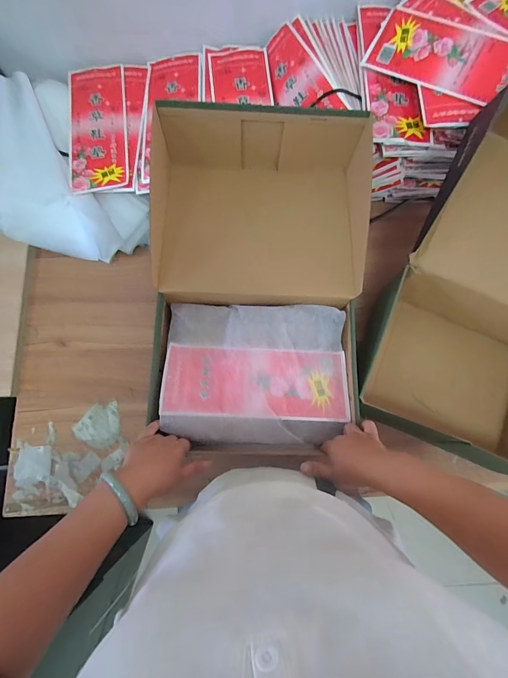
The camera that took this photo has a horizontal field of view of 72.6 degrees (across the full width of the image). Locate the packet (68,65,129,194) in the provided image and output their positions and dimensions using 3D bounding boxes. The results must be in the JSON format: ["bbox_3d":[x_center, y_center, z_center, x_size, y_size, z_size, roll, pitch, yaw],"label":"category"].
[{"bbox_3d":[-0.320,-0.441,0.708,0.115,0.011,0.299,-8,78,-1],"label":"packet"}]

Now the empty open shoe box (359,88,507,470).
[{"bbox_3d":[0.412,-0.082,0.553,0.317,0.264,0.481,23,78,4],"label":"empty open shoe box"}]

